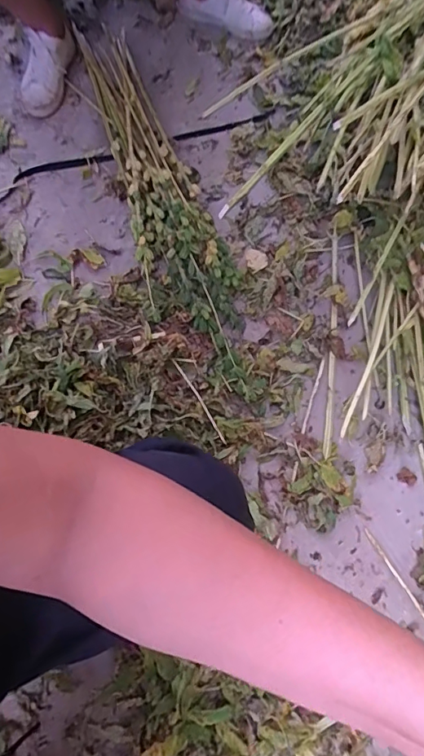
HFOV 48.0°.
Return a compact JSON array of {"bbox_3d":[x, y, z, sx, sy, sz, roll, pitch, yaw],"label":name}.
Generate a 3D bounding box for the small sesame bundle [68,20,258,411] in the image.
[{"bbox_3d":[-0.092,-0.355,0.897,0.163,0.072,0.863,-14,71,-7],"label":"small sesame bundle"}]

